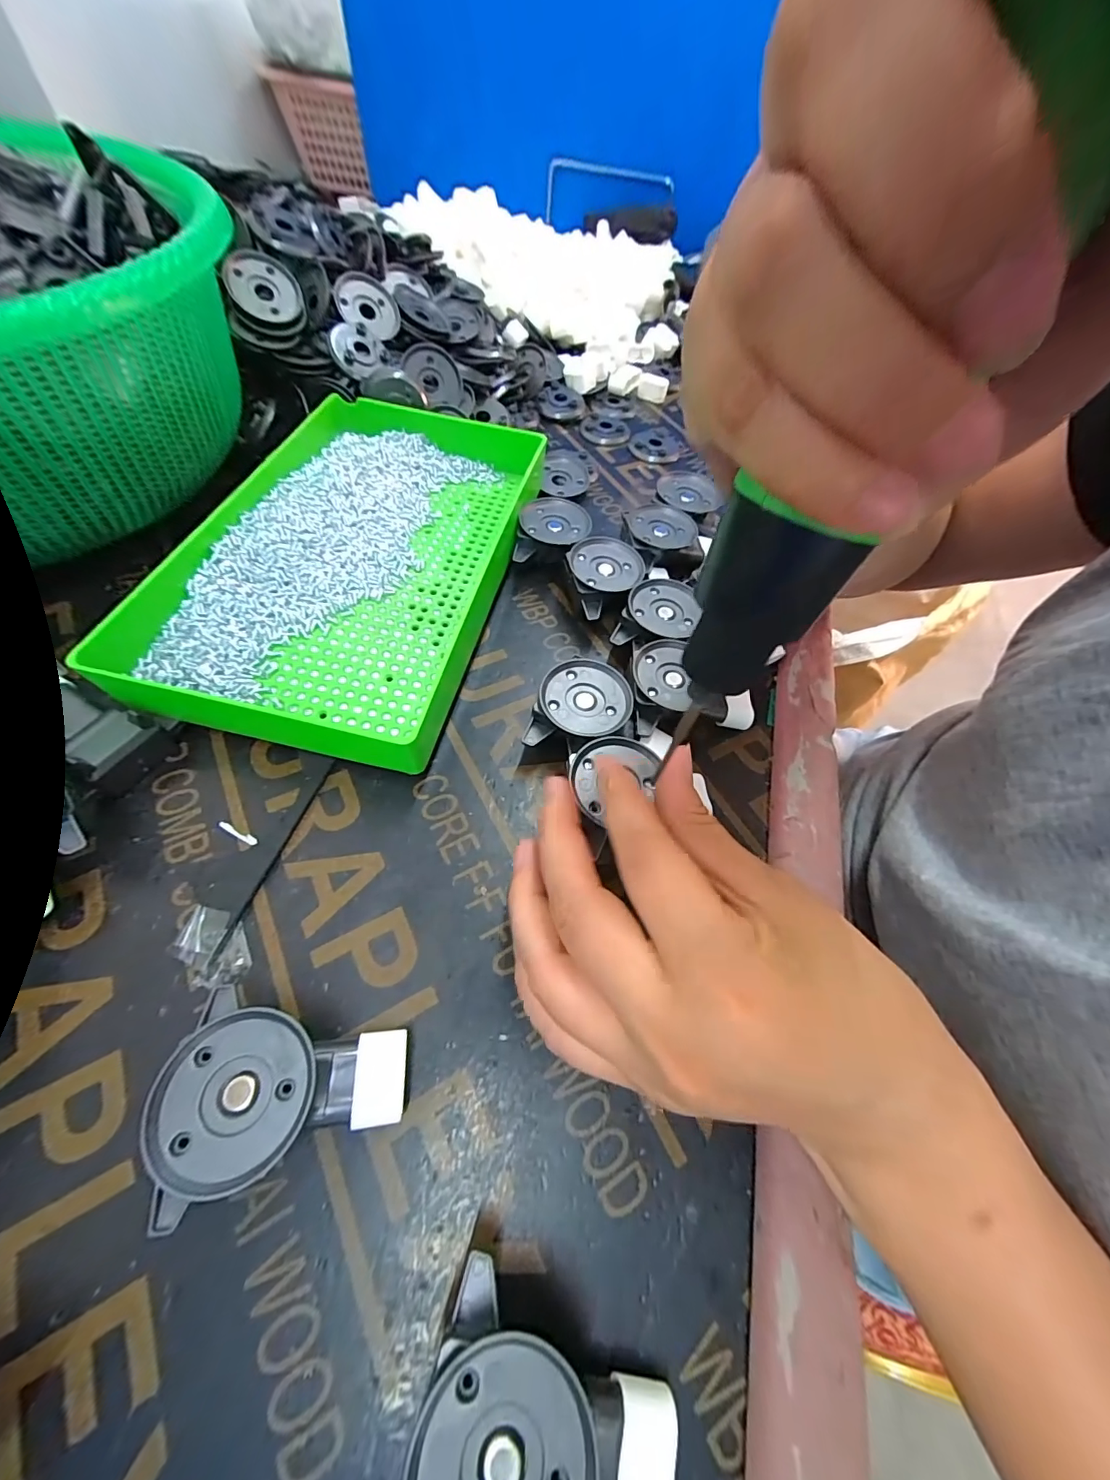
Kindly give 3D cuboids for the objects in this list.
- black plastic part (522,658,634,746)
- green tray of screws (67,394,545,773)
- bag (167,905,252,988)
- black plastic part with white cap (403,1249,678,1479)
[{"bbox_3d":[0.013,-0.013,0.230,0.042,0.029,0.048,18,59,5],"label":"black plastic part"},{"bbox_3d":[-0.112,-0.108,0.270,0.156,0.035,0.241,14,59,3],"label":"green tray of screws"},{"bbox_3d":[-0.128,0.077,0.177,0.030,0.005,0.020,38,63,16],"label":"bag"},{"bbox_3d":[-0.001,0.172,0.116,0.063,0.032,0.045,18,59,5],"label":"black plastic part with white cap"}]

